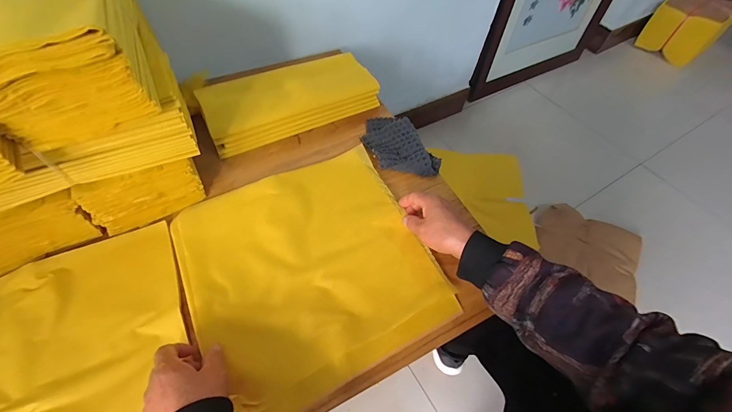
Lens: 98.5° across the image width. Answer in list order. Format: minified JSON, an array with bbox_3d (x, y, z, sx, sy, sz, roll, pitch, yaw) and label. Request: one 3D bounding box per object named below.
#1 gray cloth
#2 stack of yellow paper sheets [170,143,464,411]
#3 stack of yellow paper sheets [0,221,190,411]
[{"bbox_3d":[0.058,-0.113,0.581,0.103,0.019,0.164,-21,61,-17],"label":"gray cloth"},{"bbox_3d":[-0.077,0.077,0.448,0.314,0.013,0.316,-23,62,-18],"label":"stack of yellow paper sheets"},{"bbox_3d":[-0.372,0.191,0.363,0.305,0.014,0.289,-21,61,-16],"label":"stack of yellow paper sheets"}]

